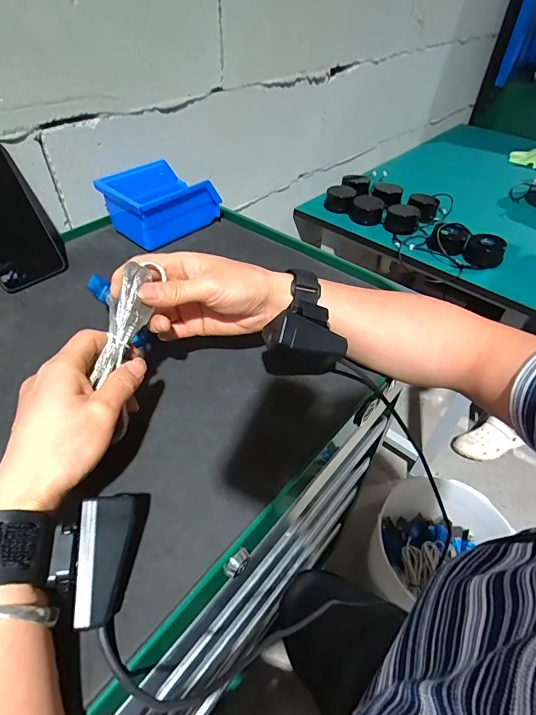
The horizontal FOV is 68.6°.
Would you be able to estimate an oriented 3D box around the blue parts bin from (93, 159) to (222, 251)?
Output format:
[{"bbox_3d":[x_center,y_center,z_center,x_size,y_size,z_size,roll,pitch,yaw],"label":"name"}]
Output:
[{"bbox_3d":[-0.153,-0.221,0.565,0.108,0.070,0.136,36,54,29],"label":"blue parts bin"}]

